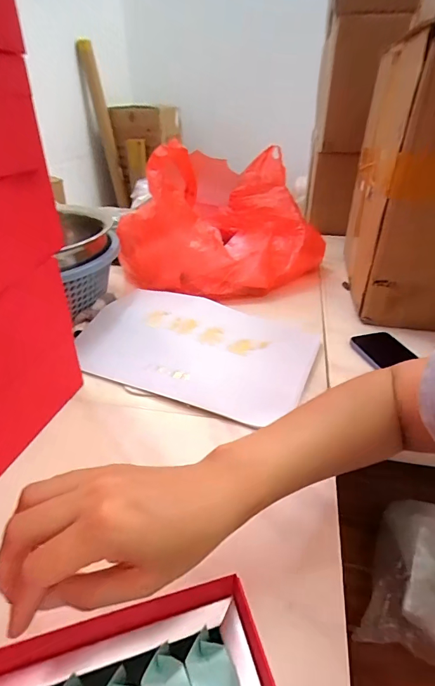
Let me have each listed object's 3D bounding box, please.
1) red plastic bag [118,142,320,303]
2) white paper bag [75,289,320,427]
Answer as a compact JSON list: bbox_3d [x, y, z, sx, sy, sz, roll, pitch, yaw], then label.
[{"bbox_3d":[0.010,-0.280,0.857,0.383,0.252,0.428,3,33,4],"label":"red plastic bag"},{"bbox_3d":[-0.034,-0.001,0.594,0.334,0.063,0.225,14,35,19],"label":"white paper bag"}]

